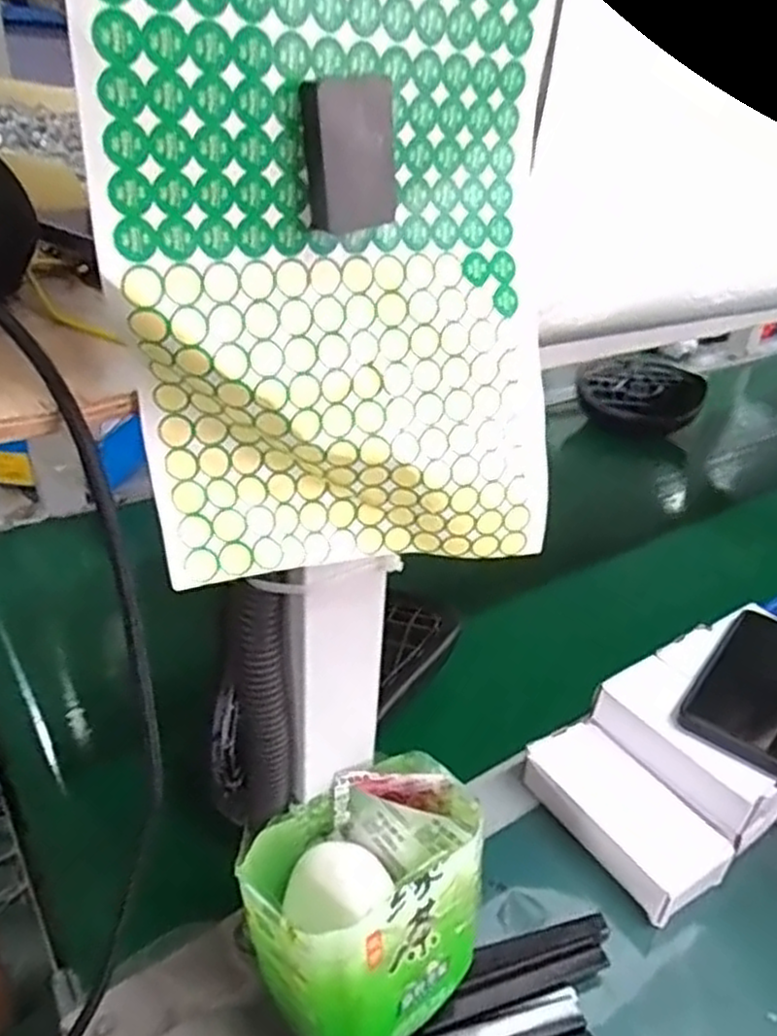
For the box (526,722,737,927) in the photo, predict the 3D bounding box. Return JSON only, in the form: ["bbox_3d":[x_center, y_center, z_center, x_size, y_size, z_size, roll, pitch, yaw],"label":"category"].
[{"bbox_3d":[0.154,0.196,0.492,0.066,0.034,0.126,-15,35,-29],"label":"box"}]

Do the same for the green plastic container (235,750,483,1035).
[{"bbox_3d":[-0.008,0.178,0.353,0.108,0.084,0.083,-19,37,-34],"label":"green plastic container"}]

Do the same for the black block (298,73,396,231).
[{"bbox_3d":[-0.011,-0.105,0.218,0.012,0.039,0.028,29,38,36],"label":"black block"}]

